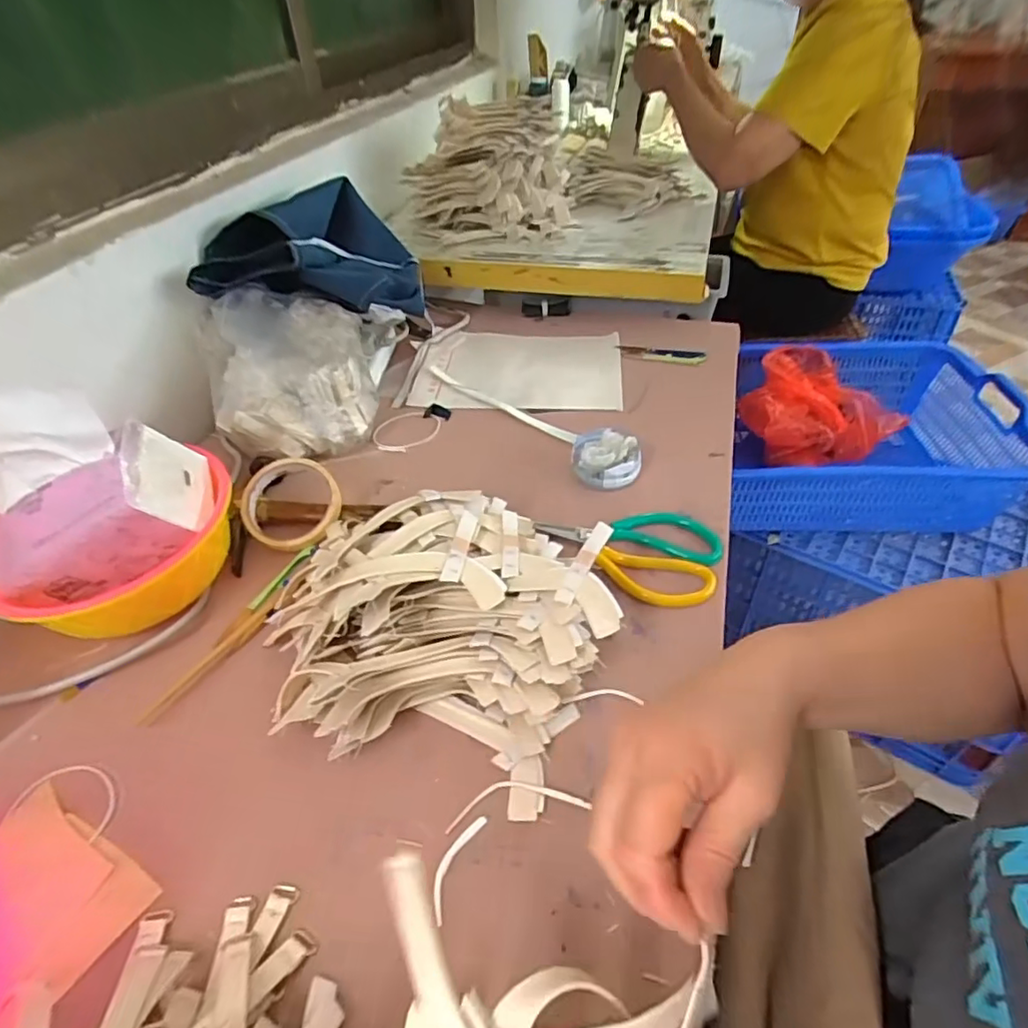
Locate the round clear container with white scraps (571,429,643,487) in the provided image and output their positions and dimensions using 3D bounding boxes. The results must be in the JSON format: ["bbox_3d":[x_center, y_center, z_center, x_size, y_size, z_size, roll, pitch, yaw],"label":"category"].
[{"bbox_3d":[0.095,-0.058,0.615,0.067,0.034,0.065,-2,43,2],"label":"round clear container with white scraps"}]

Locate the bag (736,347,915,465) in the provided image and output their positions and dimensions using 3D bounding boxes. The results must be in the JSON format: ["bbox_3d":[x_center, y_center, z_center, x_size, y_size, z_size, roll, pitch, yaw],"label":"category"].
[{"bbox_3d":[0.517,-0.184,1.060,0.234,0.126,0.215,-12,44,-9],"label":"bag"}]

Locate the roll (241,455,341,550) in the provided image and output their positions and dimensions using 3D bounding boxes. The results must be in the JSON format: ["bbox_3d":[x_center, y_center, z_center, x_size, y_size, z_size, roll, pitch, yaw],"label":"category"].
[{"bbox_3d":[-0.212,-0.013,0.565,0.093,0.016,0.100,-1,68,3],"label":"roll"}]

